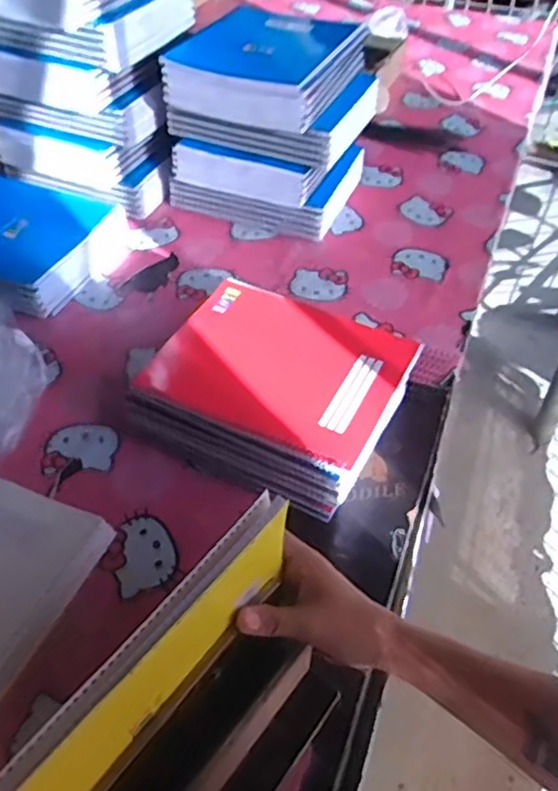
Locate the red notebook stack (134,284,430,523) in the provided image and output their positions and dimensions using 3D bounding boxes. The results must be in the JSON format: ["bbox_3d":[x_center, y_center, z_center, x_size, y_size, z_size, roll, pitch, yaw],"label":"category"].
[{"bbox_3d":[-0.003,-0.004,0.763,0.254,0.089,0.207,20,50,17],"label":"red notebook stack"}]

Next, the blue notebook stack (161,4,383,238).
[{"bbox_3d":[-0.005,-0.409,1.043,0.246,0.232,0.258,20,50,16],"label":"blue notebook stack"}]

